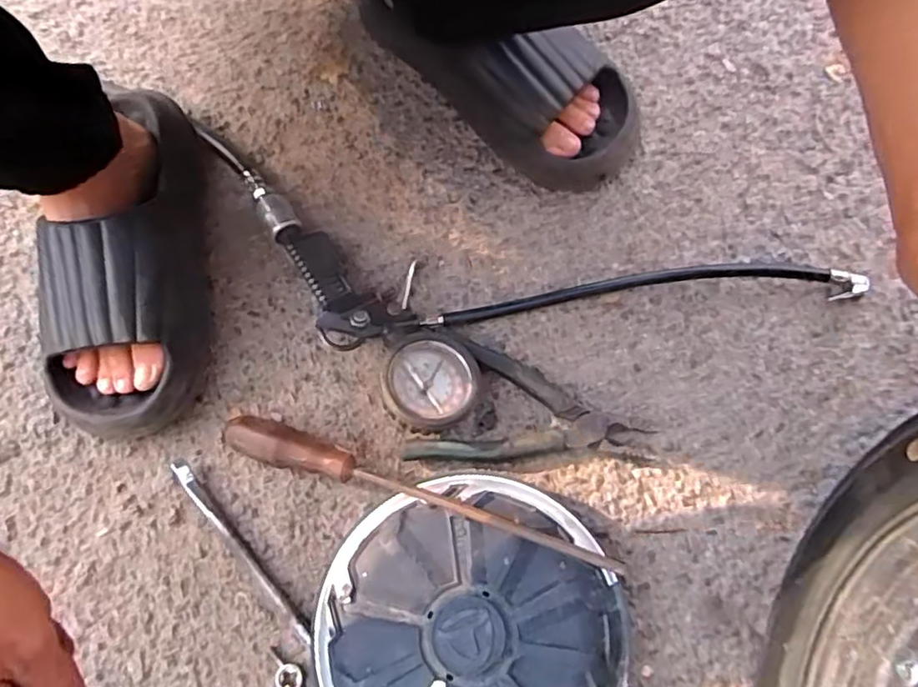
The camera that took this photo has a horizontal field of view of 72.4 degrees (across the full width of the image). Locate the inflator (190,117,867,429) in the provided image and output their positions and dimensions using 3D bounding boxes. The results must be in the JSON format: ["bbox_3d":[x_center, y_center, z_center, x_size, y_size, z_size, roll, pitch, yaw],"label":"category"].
[{"bbox_3d":[-0.002,-0.033,0.493,0.511,0.044,0.205,15,74,6],"label":"inflator"}]

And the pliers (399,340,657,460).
[{"bbox_3d":[0.047,0.044,0.478,0.173,0.022,0.083,-1,73,1],"label":"pliers"}]

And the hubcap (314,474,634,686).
[{"bbox_3d":[0.008,0.193,0.420,0.196,0.047,0.193,0,73,1],"label":"hubcap"}]

